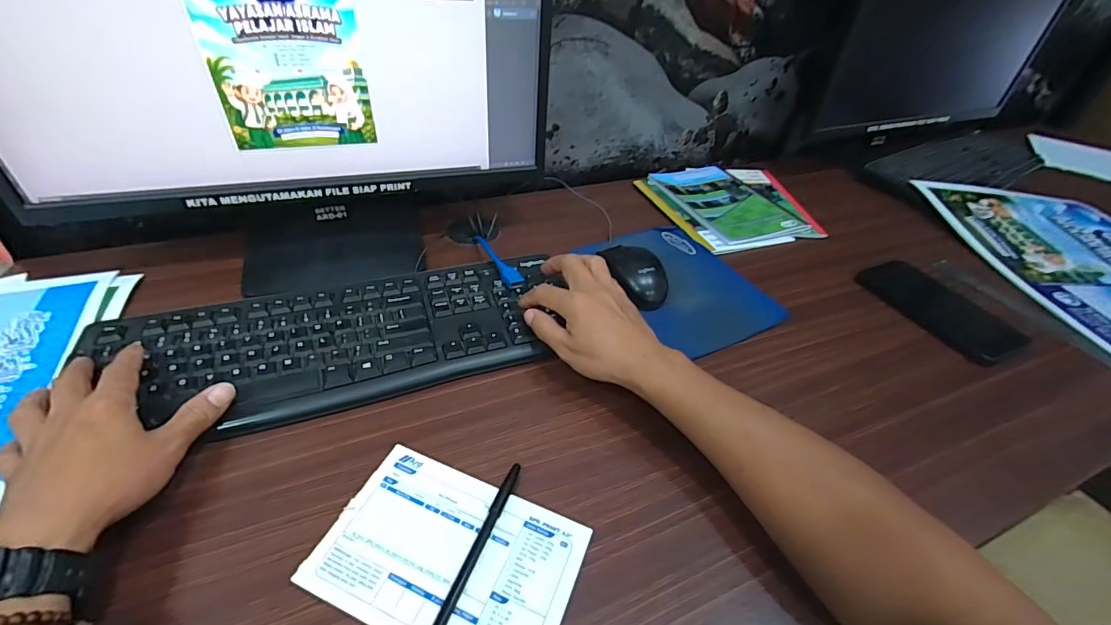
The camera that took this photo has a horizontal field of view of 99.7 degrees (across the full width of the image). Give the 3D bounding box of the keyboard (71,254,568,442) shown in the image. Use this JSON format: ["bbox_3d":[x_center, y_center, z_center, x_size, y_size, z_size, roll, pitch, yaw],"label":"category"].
[{"bbox_3d":[-0.193,0.025,0.437,0.390,0.026,0.154,-8,44,-16],"label":"keyboard"}]

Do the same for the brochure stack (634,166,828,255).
[{"bbox_3d":[0.266,-0.170,0.705,0.237,0.017,0.230,-8,44,-15],"label":"brochure stack"}]

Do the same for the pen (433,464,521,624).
[{"bbox_3d":[-0.056,0.163,0.302,0.009,0.007,0.148,17,43,12],"label":"pen"}]

